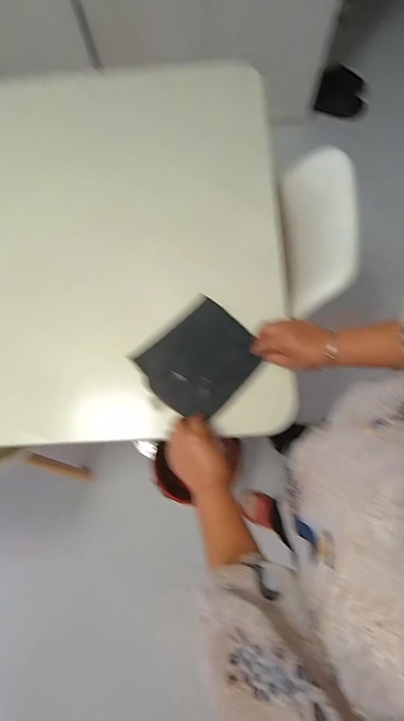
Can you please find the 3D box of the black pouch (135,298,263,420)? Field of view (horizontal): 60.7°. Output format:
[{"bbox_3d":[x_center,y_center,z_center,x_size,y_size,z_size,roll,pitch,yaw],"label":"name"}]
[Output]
[{"bbox_3d":[-0.002,-0.002,0.600,0.157,0.020,0.182,43,81,9],"label":"black pouch"}]

